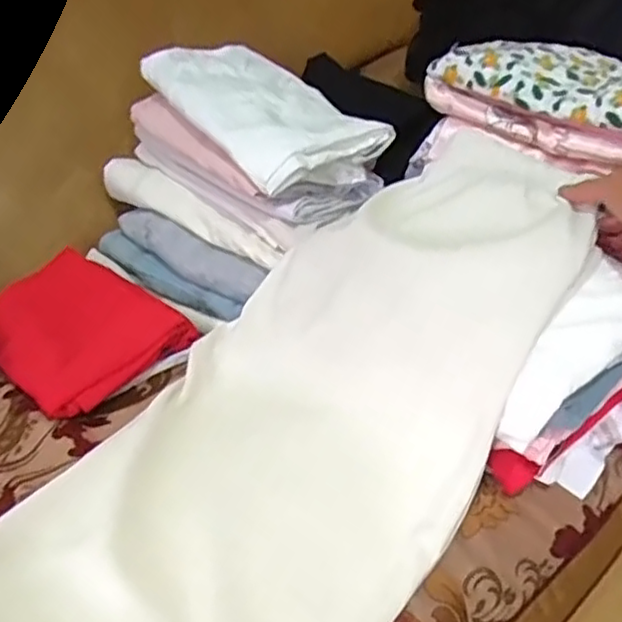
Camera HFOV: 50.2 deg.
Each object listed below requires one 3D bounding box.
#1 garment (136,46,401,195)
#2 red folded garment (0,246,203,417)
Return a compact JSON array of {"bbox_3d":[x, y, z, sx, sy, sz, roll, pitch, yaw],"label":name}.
[{"bbox_3d":[-0.056,-0.225,0.738,0.165,0.053,0.265,-21,50,-30],"label":"garment"},{"bbox_3d":[-0.230,0.013,0.656,0.188,0.051,0.150,25,43,38],"label":"red folded garment"}]

